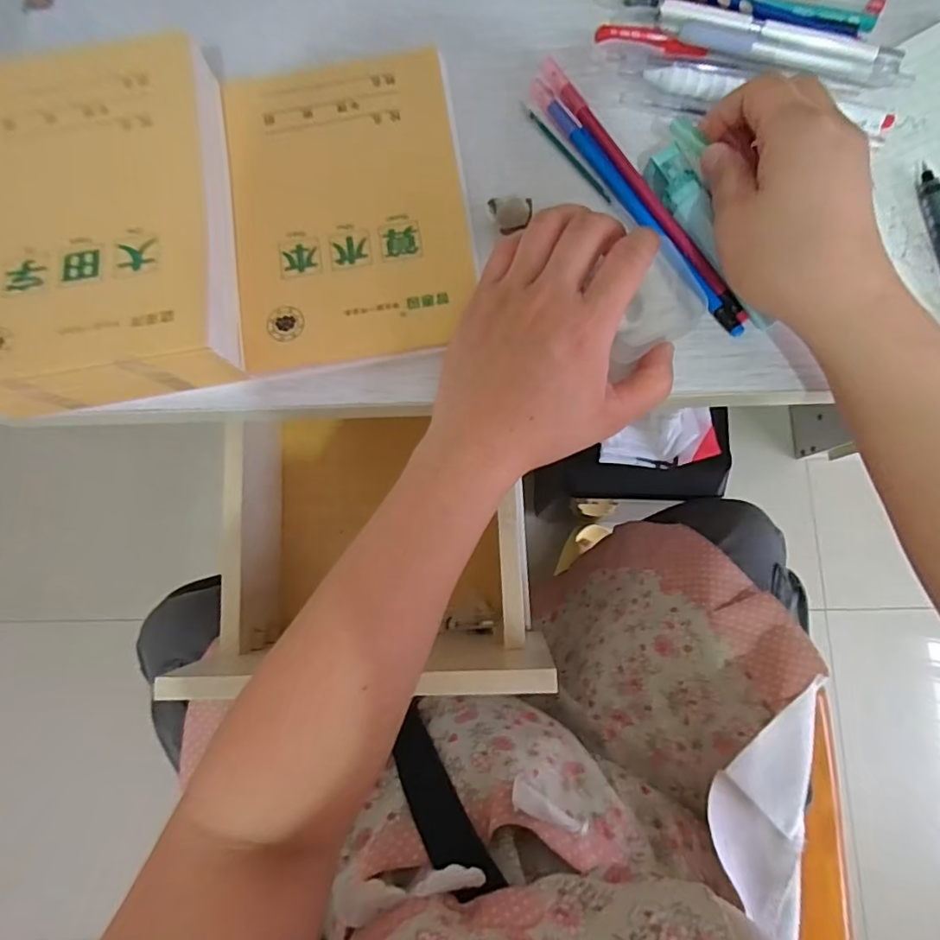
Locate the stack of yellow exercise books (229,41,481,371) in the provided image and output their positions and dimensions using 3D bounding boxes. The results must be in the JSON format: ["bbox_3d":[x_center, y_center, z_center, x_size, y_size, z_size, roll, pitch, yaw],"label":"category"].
[{"bbox_3d":[-0.067,-0.149,0.298,0.128,0.014,0.179,-9,81,0],"label":"stack of yellow exercise books"}]

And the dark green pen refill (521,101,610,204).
[{"bbox_3d":[0.055,-0.183,0.305,0.005,0.004,0.079,-37,82,-4],"label":"dark green pen refill"}]

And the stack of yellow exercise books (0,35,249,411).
[{"bbox_3d":[-0.190,-0.127,0.278,0.137,0.039,0.189,-9,80,1],"label":"stack of yellow exercise books"}]

